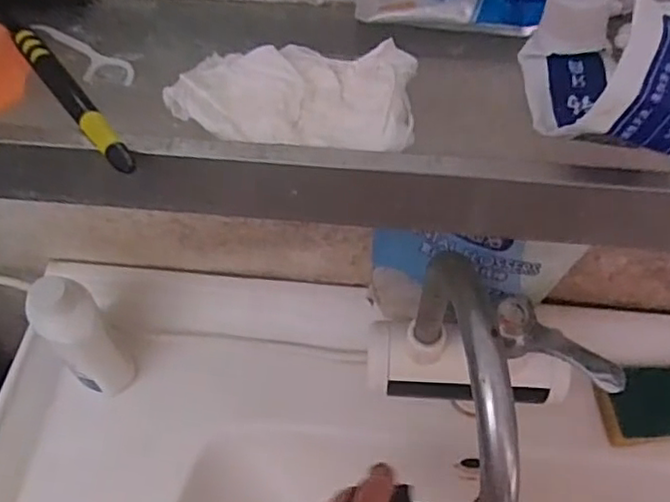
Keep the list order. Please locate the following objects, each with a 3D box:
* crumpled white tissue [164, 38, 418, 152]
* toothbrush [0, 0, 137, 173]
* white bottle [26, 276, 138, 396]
[{"bbox_3d":[-0.019,-0.069,0.283,0.107,0.012,0.054,3,57,4],"label":"crumpled white tissue"},{"bbox_3d":[-0.139,-0.092,0.300,0.012,0.011,0.170,-35,62,-19],"label":"toothbrush"},{"bbox_3d":[-0.208,0.070,0.524,0.060,0.127,0.047,39,66,24],"label":"white bottle"}]

